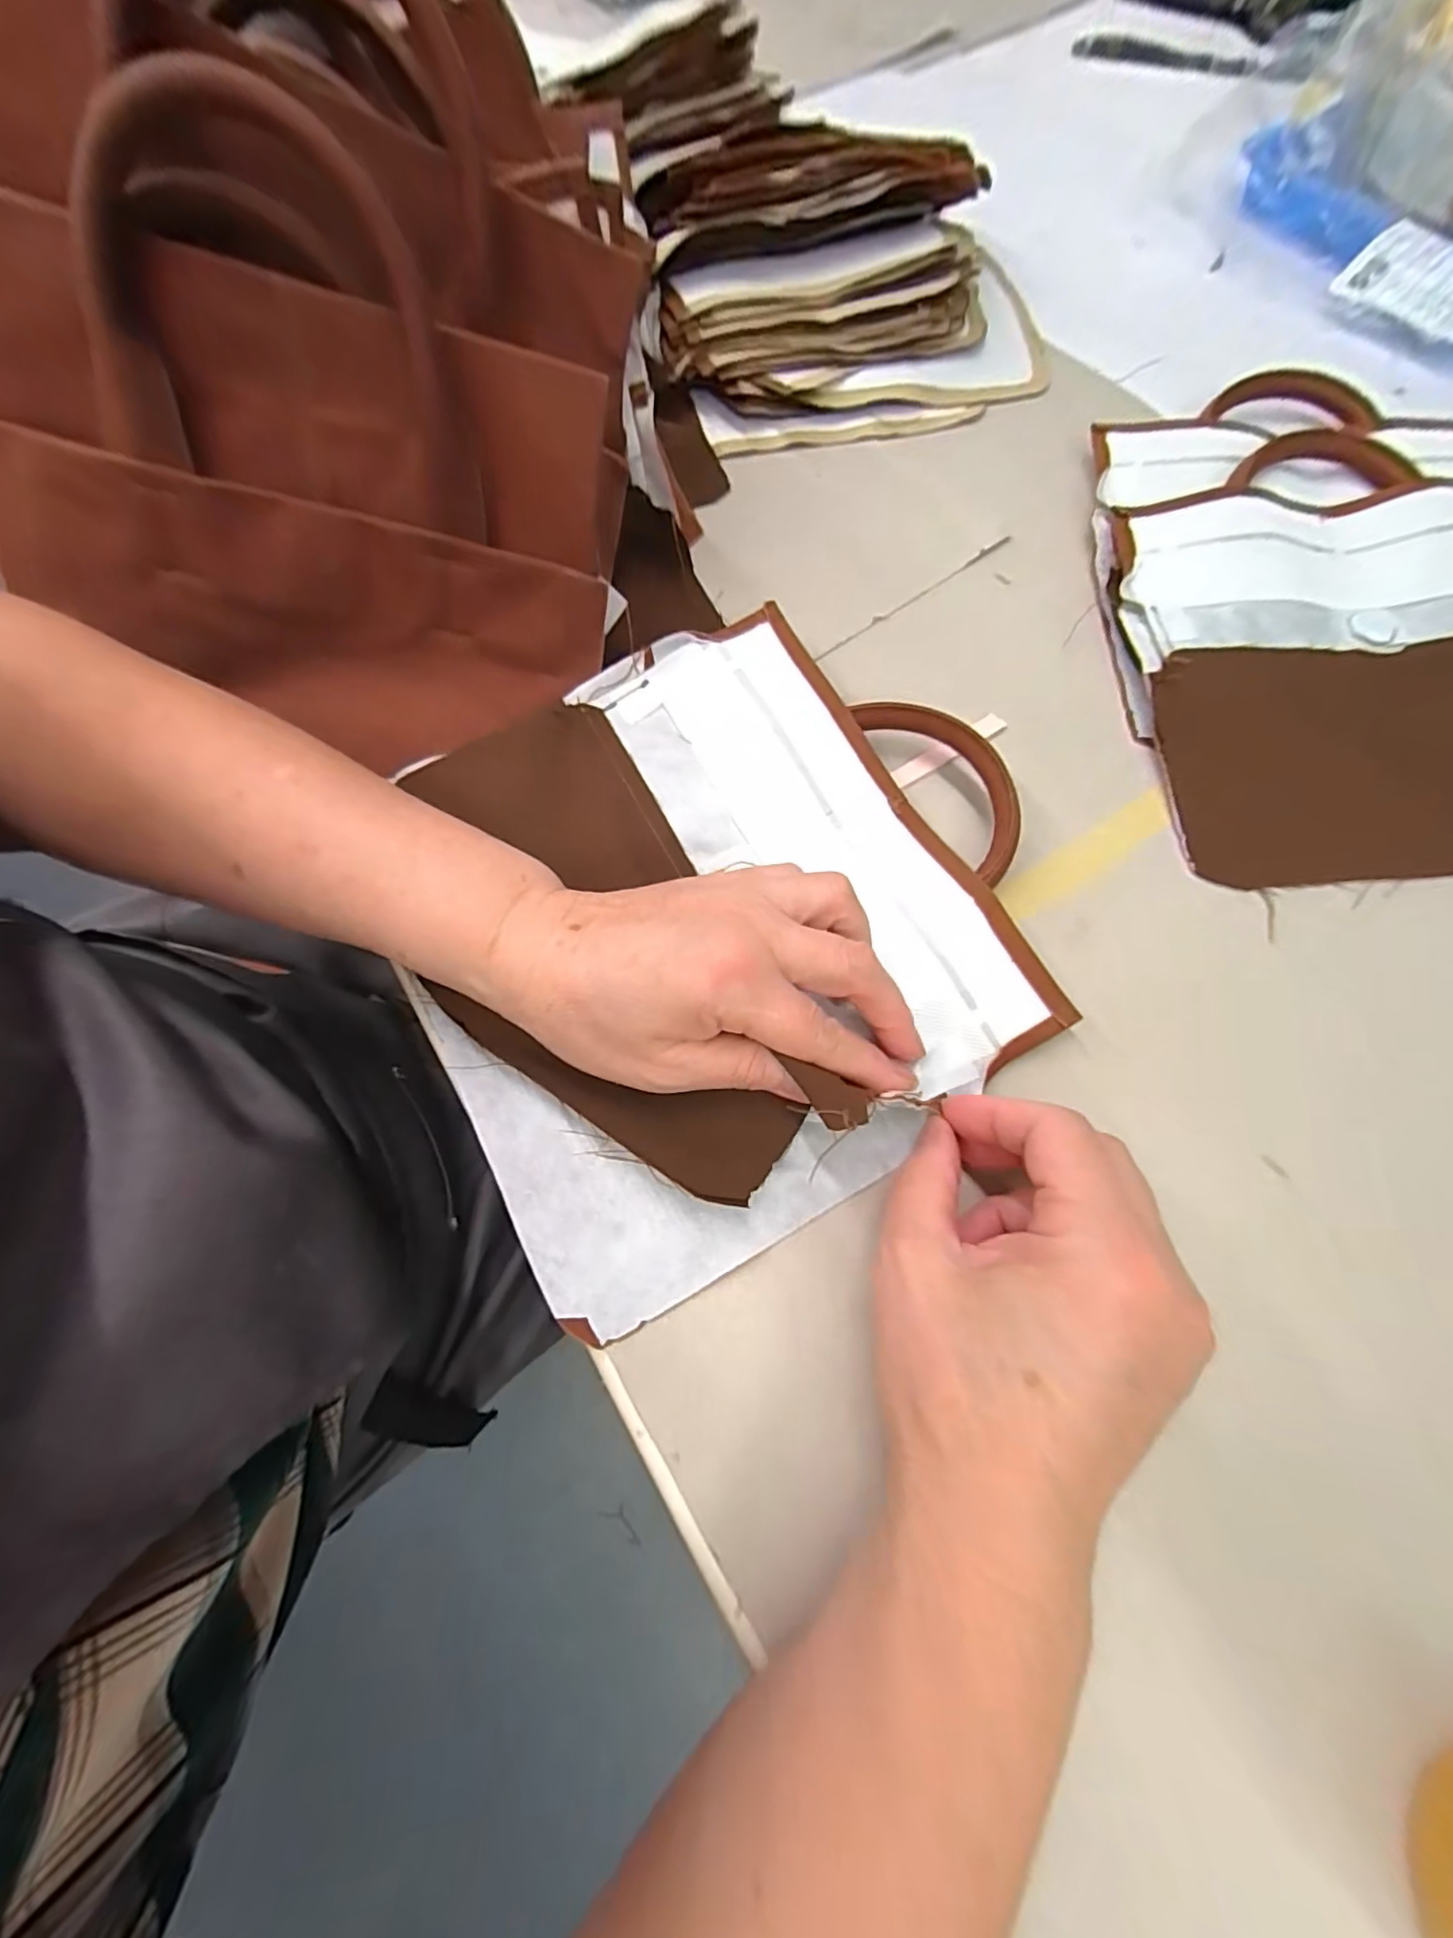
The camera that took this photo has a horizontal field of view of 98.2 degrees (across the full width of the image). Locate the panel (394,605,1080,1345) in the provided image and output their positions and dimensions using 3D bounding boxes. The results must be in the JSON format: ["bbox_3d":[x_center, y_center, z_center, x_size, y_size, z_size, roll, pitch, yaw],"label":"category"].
[{"bbox_3d":[-0.005,-0.031,0.261,0.255,0.024,0.242,-31,70,-10],"label":"panel"}]

